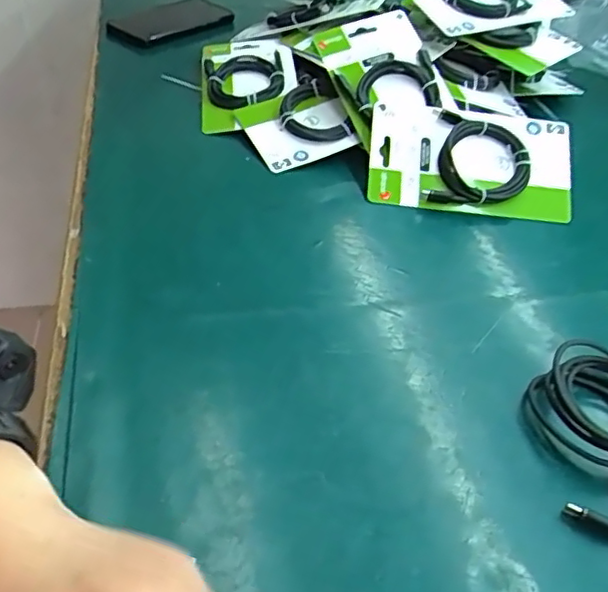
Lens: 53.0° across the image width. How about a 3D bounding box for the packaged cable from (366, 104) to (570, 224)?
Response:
[{"bbox_3d":[0.150,-0.120,0.544,0.179,0.023,0.099,6,75,-3],"label":"packaged cable"}]

